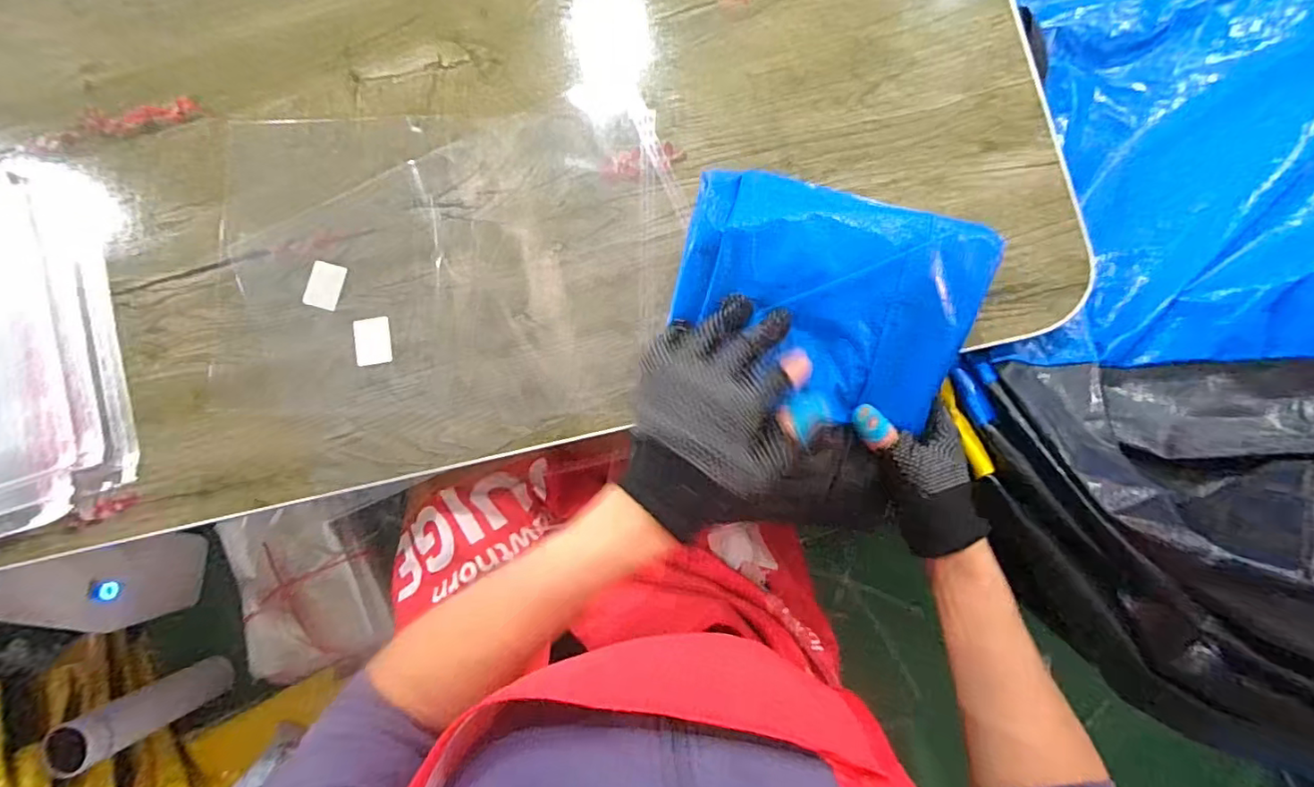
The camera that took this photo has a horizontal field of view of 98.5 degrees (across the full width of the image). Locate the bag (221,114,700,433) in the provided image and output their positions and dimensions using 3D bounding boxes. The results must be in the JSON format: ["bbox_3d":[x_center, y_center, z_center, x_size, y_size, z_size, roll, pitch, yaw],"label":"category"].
[{"bbox_3d":[-0.182,-0.110,0.484,0.389,0.011,0.257,1,86,3],"label":"bag"}]

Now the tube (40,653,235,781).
[{"bbox_3d":[-0.704,0.438,0.786,0.060,0.213,0.059,-28,85,0],"label":"tube"}]

